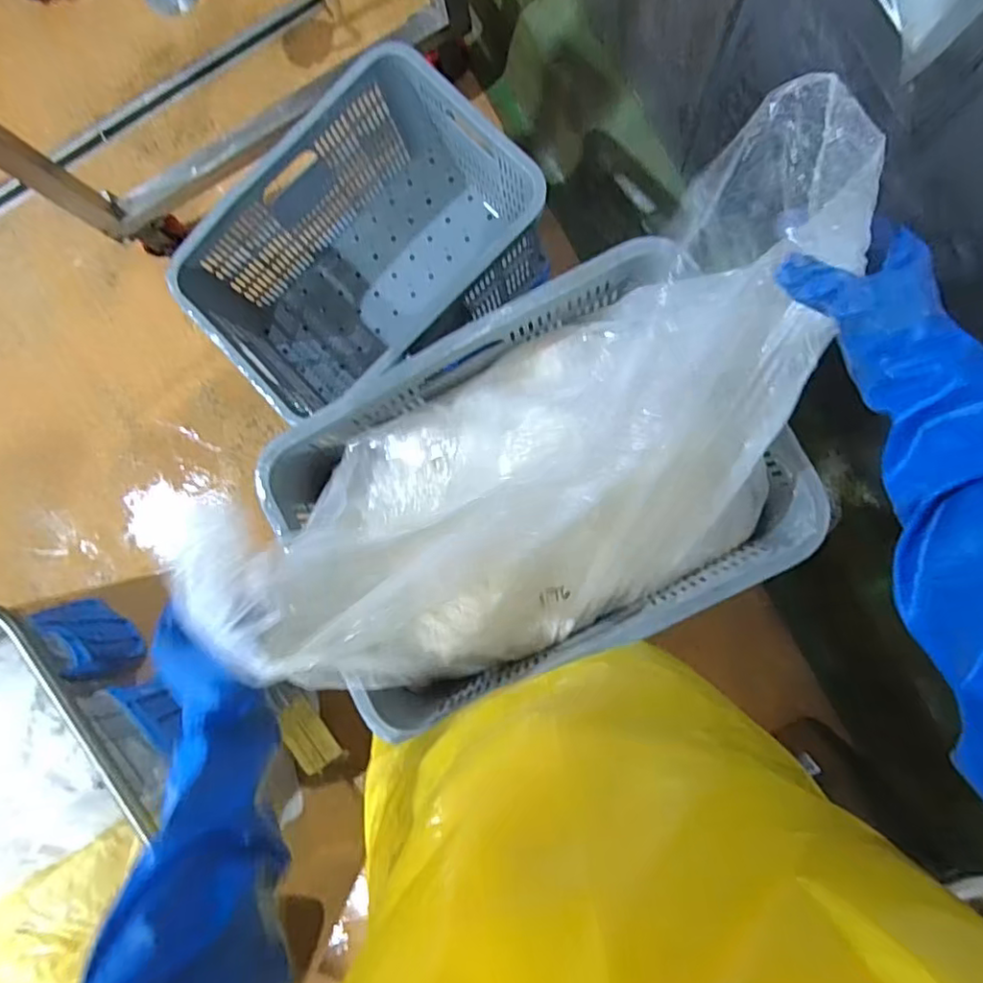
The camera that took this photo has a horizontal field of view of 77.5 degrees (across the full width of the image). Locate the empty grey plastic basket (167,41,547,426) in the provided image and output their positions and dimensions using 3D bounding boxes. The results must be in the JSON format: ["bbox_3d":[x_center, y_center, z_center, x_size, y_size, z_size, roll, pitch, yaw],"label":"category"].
[{"bbox_3d":[-0.199,-0.395,1.065,0.398,0.282,0.535,43,94,6],"label":"empty grey plastic basket"}]

